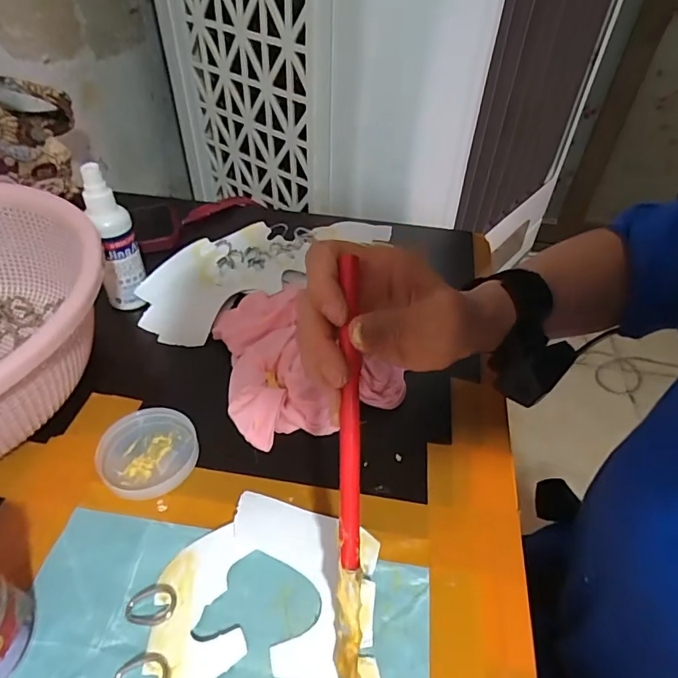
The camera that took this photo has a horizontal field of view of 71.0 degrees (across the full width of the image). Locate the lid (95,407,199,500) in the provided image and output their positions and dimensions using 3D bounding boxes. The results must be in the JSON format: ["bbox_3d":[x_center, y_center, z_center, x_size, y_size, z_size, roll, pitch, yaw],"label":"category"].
[{"bbox_3d":[-0.134,0.080,0.336,0.065,0.008,0.066,1,45,-1],"label":"lid"}]

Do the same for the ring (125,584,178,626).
[{"bbox_3d":[-0.106,0.150,0.269,0.028,0.005,0.021,4,45,3],"label":"ring"}]

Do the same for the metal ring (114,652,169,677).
[{"bbox_3d":[-0.102,0.173,0.245,0.028,0.004,0.021,3,45,1],"label":"metal ring"}]

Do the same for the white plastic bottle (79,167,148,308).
[{"bbox_3d":[-0.193,-0.084,0.407,0.031,0.118,0.029,2,45,0],"label":"white plastic bottle"}]

